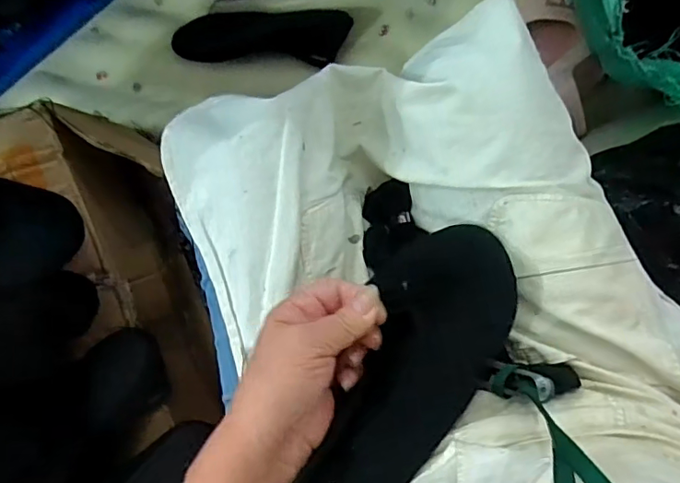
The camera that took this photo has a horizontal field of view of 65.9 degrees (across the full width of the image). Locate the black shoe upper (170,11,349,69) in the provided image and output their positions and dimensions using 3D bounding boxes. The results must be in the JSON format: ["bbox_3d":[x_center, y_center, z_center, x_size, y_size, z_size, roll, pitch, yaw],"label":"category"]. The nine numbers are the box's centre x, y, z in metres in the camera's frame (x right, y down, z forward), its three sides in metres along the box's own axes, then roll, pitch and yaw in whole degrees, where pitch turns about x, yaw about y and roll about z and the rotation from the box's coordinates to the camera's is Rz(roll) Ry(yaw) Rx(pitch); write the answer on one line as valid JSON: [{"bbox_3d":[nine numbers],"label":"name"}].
[{"bbox_3d":[-0.112,-0.295,0.763,0.255,0.050,0.074,0,92,-1],"label":"black shoe upper"}]

